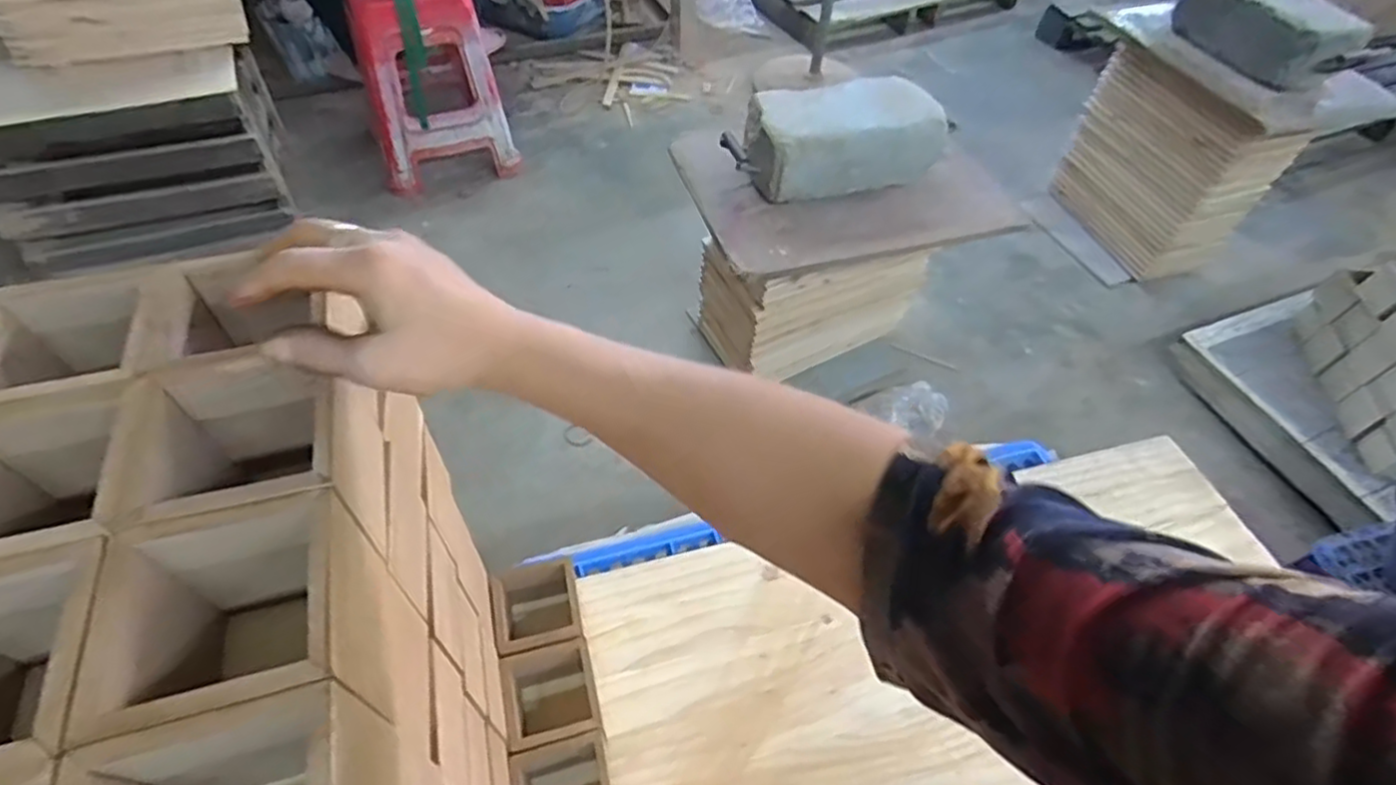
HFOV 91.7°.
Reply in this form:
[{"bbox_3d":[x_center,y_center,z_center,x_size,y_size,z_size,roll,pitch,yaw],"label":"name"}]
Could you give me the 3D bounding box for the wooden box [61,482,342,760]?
[{"bbox_3d":[-0.201,0.111,0.311,0.088,0.088,0.086,-12,55,-14],"label":"wooden box"}]

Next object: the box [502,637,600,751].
[{"bbox_3d":[-0.149,0.331,0.722,0.091,0.110,0.090,-10,54,-12],"label":"box"}]

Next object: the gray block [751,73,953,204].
[{"bbox_3d":[0.270,-0.477,1.241,0.353,0.159,0.168,-10,54,-12],"label":"gray block"}]

